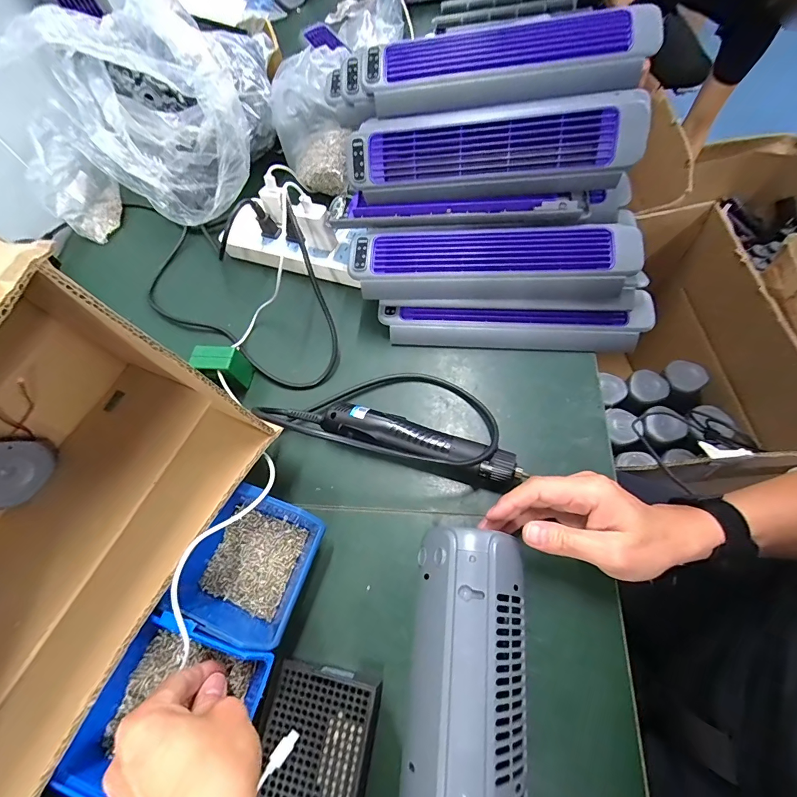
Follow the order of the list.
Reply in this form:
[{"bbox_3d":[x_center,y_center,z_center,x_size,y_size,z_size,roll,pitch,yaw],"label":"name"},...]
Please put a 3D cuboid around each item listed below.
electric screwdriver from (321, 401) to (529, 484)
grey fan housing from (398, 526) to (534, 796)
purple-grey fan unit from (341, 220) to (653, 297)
[{"bbox_3d":[0.022,0.045,0.403,0.202,0.032,0.036,13,67,14],"label":"electric screwdriver"},{"bbox_3d":[0.050,0.244,0.267,0.091,0.081,0.290,4,67,5],"label":"grey fan housing"},{"bbox_3d":[0.097,-0.147,0.430,0.296,0.046,0.071,0,64,8],"label":"purple-grey fan unit"}]

